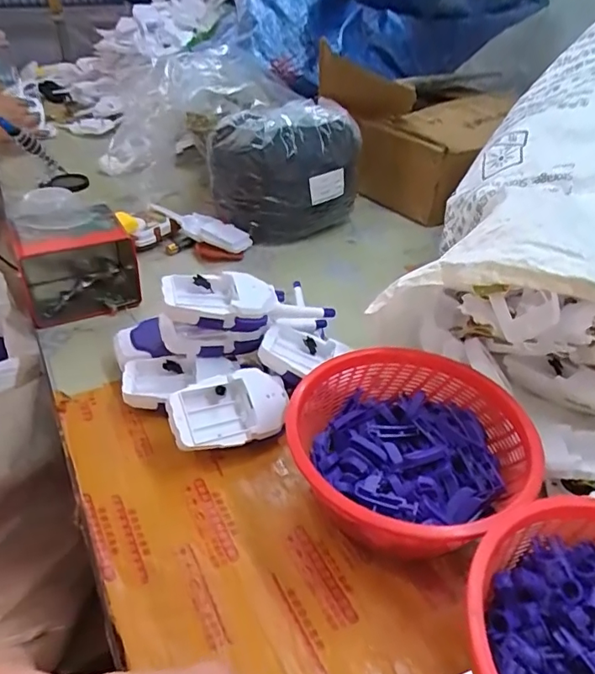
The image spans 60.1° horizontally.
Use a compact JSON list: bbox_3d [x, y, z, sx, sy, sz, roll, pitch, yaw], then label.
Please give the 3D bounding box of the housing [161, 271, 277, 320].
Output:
[{"bbox_3d":[-0.072,-0.040,0.488,0.103,0.024,0.057,-3,36,-8],"label":"housing"}]

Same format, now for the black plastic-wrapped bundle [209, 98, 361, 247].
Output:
[{"bbox_3d":[-0.023,-0.257,0.796,0.178,0.179,0.173,-29,48,-34],"label":"black plastic-wrapped bundle"}]

